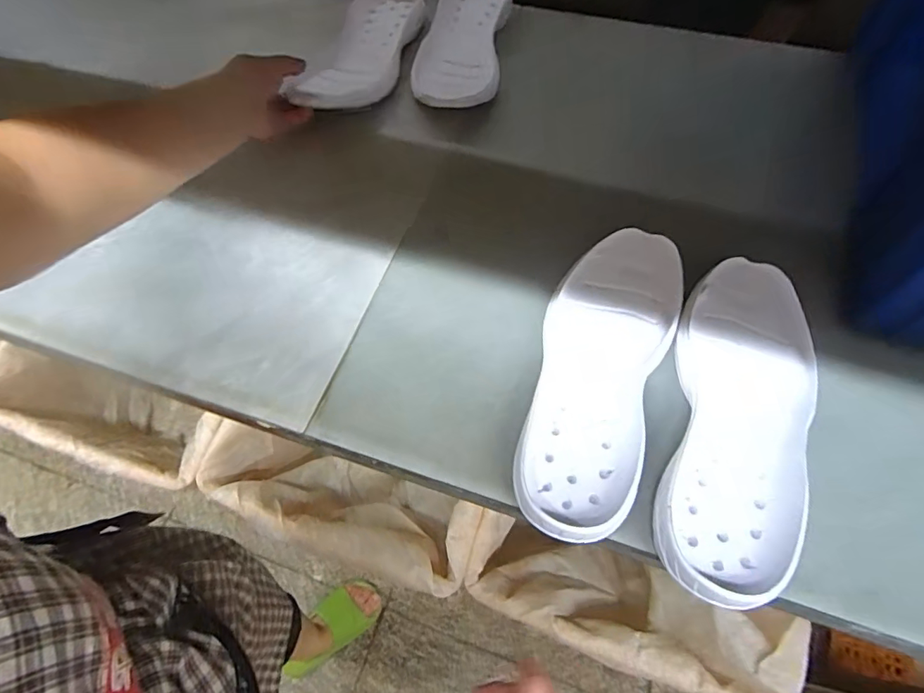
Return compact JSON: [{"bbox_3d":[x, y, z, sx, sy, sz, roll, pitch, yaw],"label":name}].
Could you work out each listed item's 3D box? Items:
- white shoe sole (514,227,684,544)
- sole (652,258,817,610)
[{"bbox_3d":[0.108,0.018,0.391,0.096,0.031,0.262,19,64,12],"label":"white shoe sole"},{"bbox_3d":[0.210,0.052,0.371,0.098,0.032,0.263,16,63,10],"label":"sole"}]

